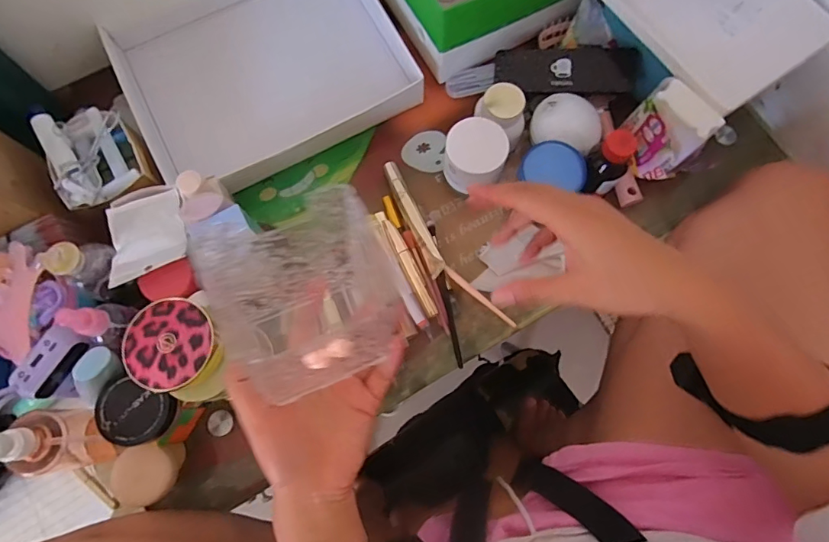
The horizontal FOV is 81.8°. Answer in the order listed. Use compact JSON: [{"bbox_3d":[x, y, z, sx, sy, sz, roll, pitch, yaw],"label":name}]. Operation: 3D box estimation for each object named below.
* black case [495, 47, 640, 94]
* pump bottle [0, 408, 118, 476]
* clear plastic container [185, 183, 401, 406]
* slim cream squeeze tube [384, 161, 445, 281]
[{"bbox_3d":[0.171,-0.229,0.540,0.153,0.028,0.052,-2,76,0],"label":"black case"},{"bbox_3d":[-0.302,0.146,0.406,0.045,0.159,0.052,-5,76,-1],"label":"pump bottle"},{"bbox_3d":[-0.068,0.022,0.326,0.103,0.089,0.104,-23,77,-5],"label":"clear plastic container"},{"bbox_3d":[-0.002,-0.060,0.525,0.018,0.019,0.143,-23,77,-5],"label":"slim cream squeeze tube"}]

